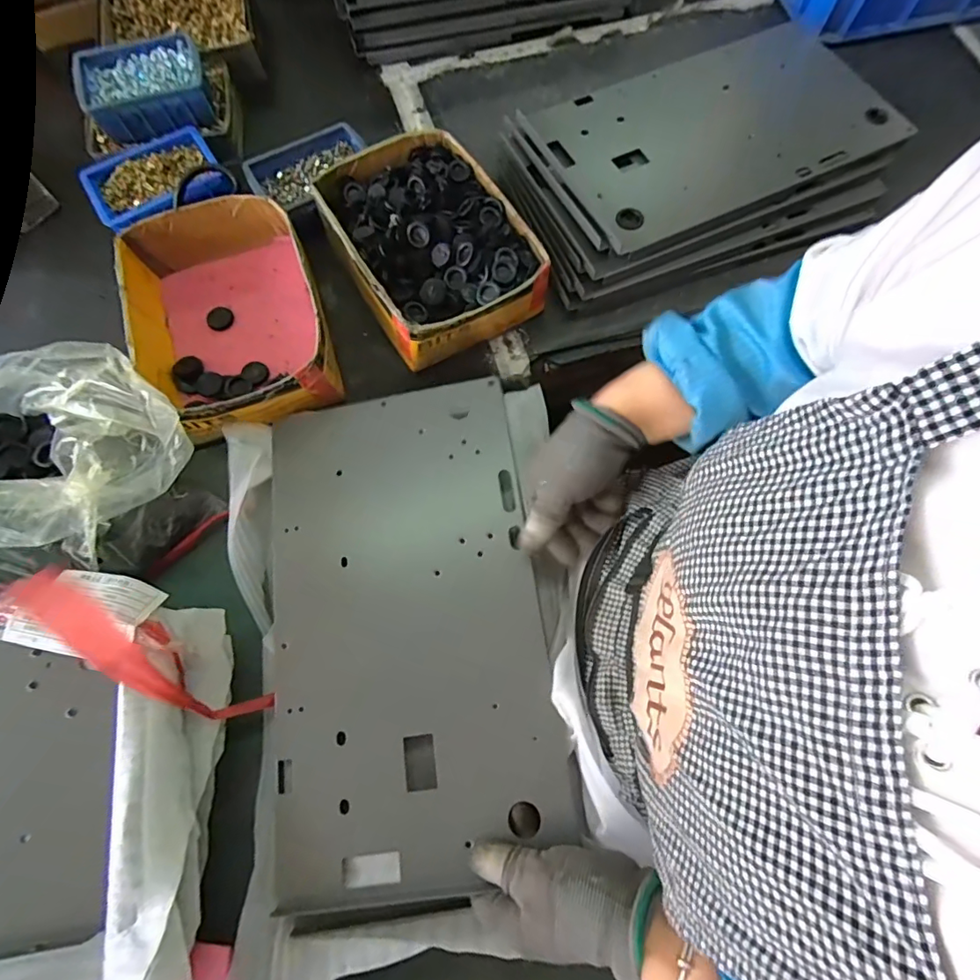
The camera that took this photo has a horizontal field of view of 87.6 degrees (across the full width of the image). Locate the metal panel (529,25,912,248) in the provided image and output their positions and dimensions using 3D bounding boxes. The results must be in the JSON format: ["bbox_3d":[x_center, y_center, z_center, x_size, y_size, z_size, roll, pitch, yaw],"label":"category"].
[{"bbox_3d":[0.297,-0.459,0.636,0.459,0.014,0.244,-25,70,-13],"label":"metal panel"}]

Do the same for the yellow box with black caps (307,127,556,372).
[{"bbox_3d":[-0.072,-0.285,0.591,0.188,0.081,0.271,-27,75,-8],"label":"yellow box with black caps"}]

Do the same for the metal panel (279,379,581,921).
[{"bbox_3d":[-0.075,0.110,0.449,0.239,0.010,0.419,-10,72,5],"label":"metal panel"}]

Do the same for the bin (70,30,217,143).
[{"bbox_3d":[-0.444,-0.518,0.665,0.152,0.053,0.125,-17,74,-5],"label":"bin"}]

